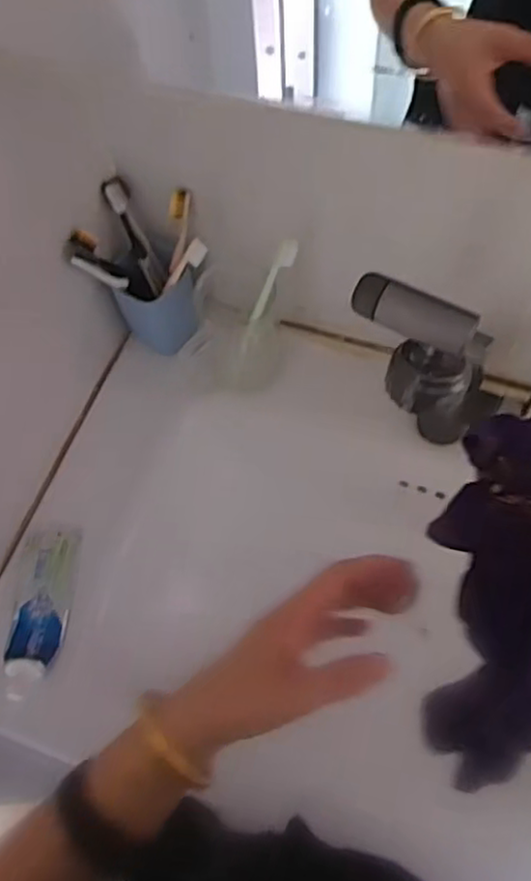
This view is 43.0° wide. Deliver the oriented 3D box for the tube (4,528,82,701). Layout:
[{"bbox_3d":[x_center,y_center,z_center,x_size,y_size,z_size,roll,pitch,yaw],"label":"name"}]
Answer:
[{"bbox_3d":[-0.208,0.154,0.626,0.052,0.030,0.154,-3,64,3],"label":"tube"}]

